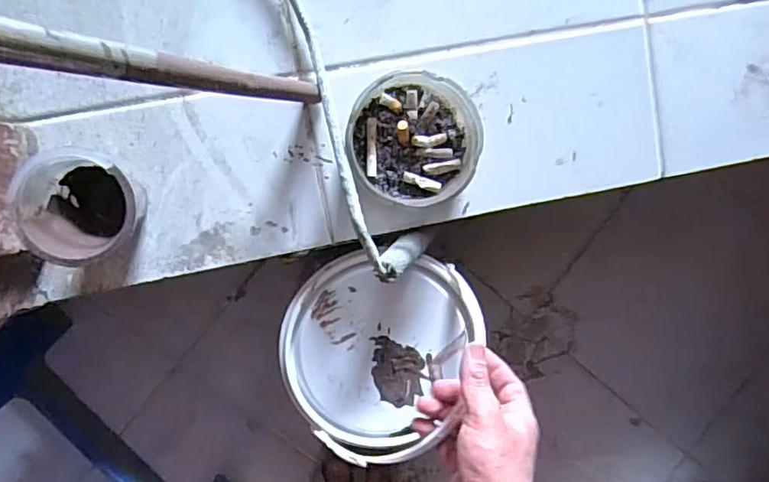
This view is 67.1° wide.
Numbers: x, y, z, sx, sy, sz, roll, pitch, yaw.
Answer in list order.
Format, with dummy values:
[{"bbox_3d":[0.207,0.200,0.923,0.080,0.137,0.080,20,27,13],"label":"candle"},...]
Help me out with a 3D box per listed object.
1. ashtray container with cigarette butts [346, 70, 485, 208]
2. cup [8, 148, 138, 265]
[{"bbox_3d":[0.022,-0.080,0.465,0.103,0.037,0.099,0,93,-9],"label":"ashtray container with cigarette butts"},{"bbox_3d":[-0.198,-0.020,0.404,0.068,0.103,0.066,-1,97,-8],"label":"cup"}]

